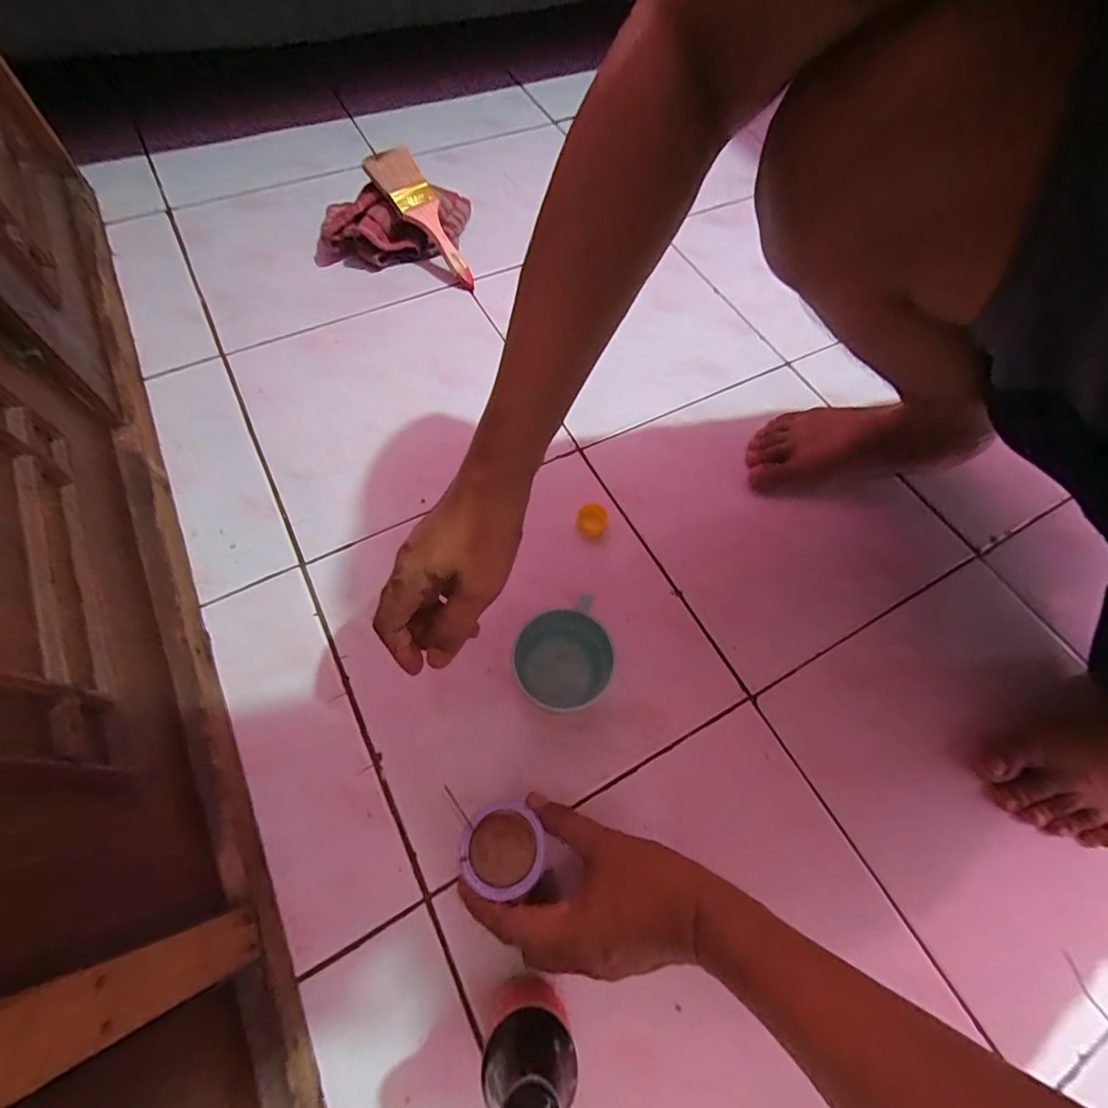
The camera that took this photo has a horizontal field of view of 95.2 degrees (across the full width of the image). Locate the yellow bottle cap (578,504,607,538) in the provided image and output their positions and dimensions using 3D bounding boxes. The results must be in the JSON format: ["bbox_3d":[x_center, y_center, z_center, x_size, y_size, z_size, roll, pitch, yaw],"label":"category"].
[{"bbox_3d":[0.038,-0.033,0.500,0.028,0.011,0.031,6,63,0],"label":"yellow bottle cap"}]

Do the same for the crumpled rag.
[{"bbox_3d":[-0.211,-0.424,0.652,0.200,0.069,0.092,-7,64,-7],"label":"crumpled rag"}]

